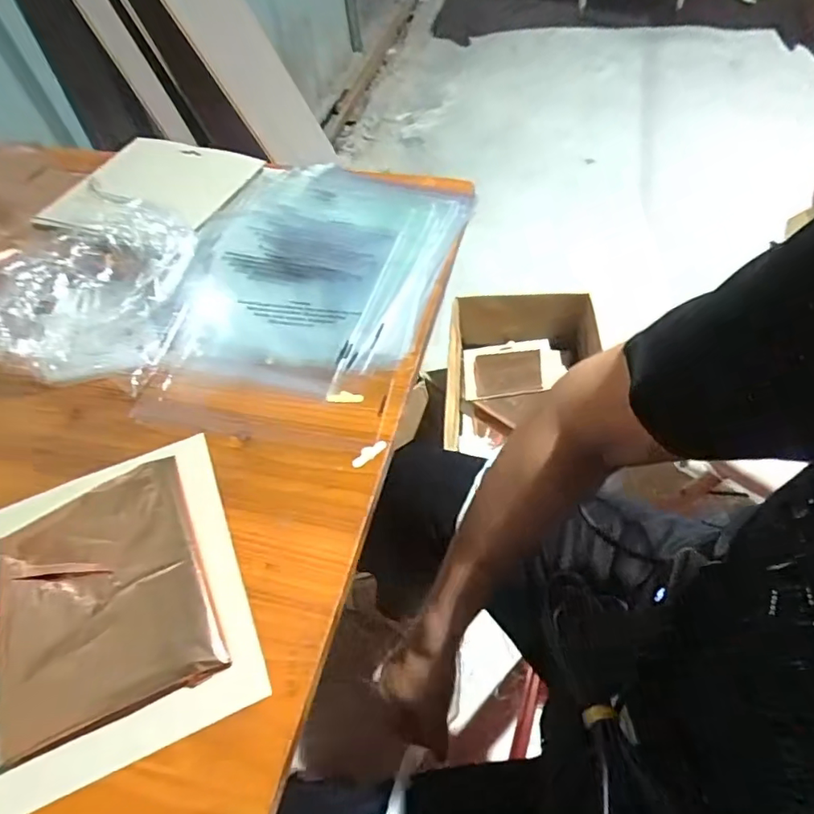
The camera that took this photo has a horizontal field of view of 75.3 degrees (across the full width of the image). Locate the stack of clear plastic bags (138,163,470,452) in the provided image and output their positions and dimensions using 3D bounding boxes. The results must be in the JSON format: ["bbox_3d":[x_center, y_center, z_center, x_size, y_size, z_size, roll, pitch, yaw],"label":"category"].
[{"bbox_3d":[-0.086,-0.115,0.472,0.221,0.011,0.333,12,59,11],"label":"stack of clear plastic bags"}]

